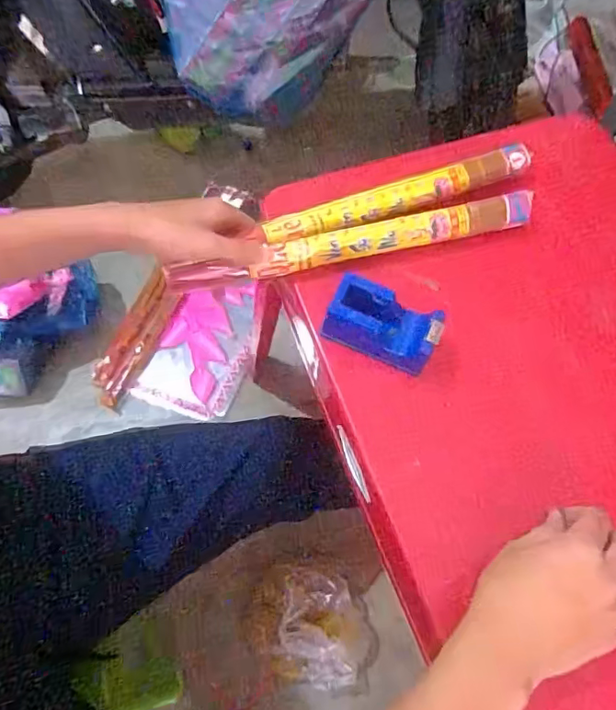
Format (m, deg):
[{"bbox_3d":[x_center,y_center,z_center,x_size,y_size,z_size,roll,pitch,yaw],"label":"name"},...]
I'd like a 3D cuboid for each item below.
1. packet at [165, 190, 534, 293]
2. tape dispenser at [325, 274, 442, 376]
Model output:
[{"bbox_3d":[0.051,-0.109,0.530,0.375,0.038,0.025,-14,66,-8],"label":"packet"},{"bbox_3d":[0.069,-0.029,0.487,0.099,0.046,0.056,20,65,7],"label":"tape dispenser"}]

